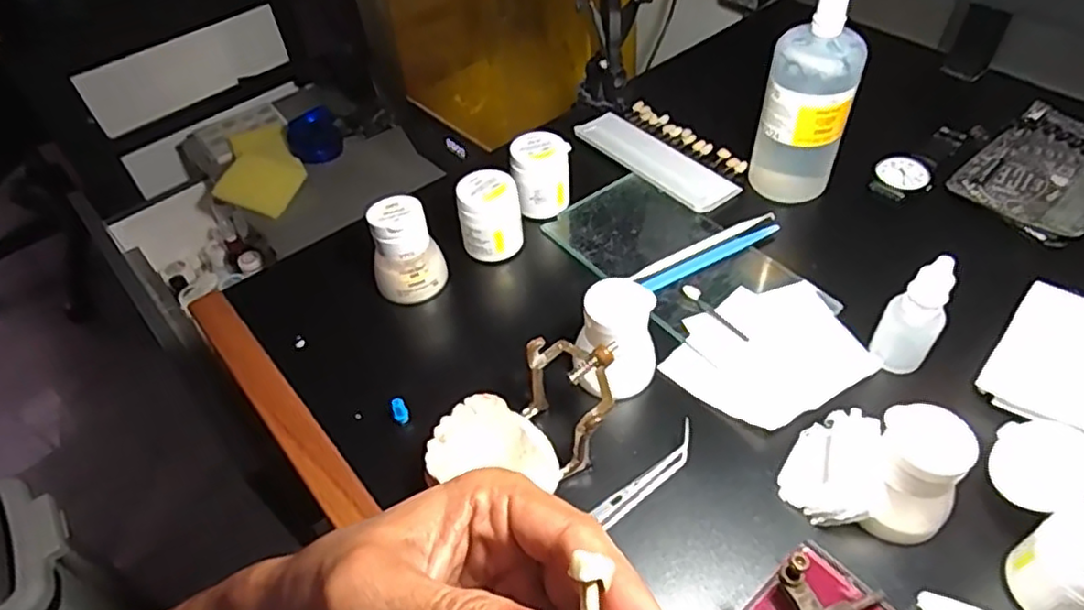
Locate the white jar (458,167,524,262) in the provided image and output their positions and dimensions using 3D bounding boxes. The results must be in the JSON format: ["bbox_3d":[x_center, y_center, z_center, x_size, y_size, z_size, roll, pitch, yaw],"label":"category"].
[{"bbox_3d":[-0.037,-0.064,0.483,0.042,0.054,0.037,-7,48,-1],"label":"white jar"}]

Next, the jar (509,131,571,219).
[{"bbox_3d":[-0.001,-0.099,0.507,0.044,0.051,0.041,-4,48,2],"label":"jar"}]

